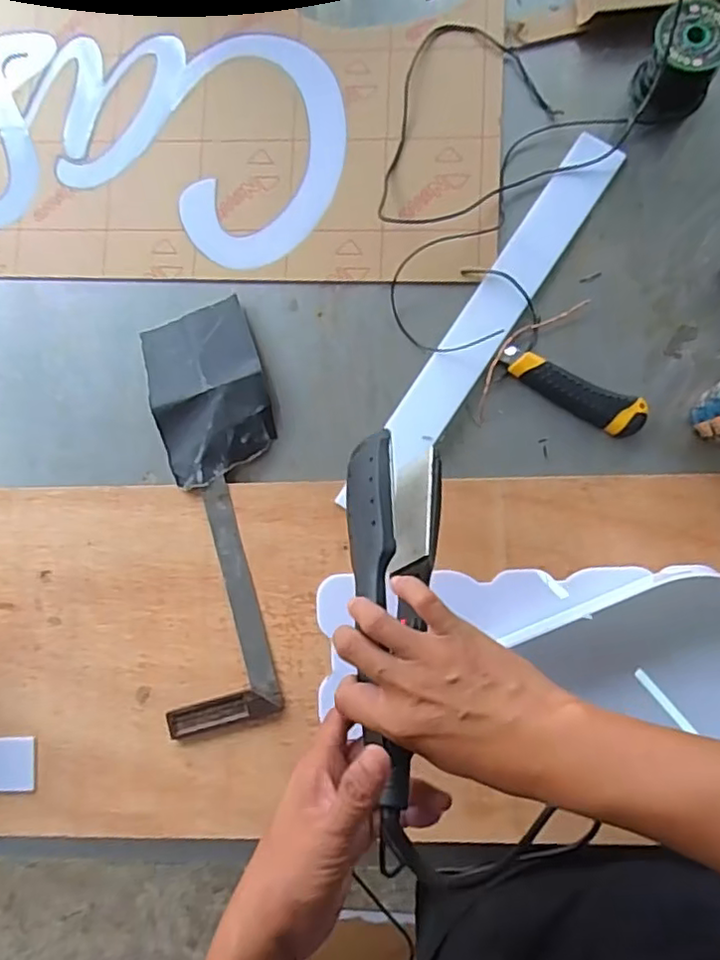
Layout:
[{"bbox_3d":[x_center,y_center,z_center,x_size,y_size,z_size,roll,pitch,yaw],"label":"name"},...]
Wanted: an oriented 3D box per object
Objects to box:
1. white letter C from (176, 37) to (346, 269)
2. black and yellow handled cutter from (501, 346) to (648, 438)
[{"bbox_3d":[-0.105,-0.354,0.657,0.178,0.010,0.253,-7,83,4],"label":"white letter C"},{"bbox_3d":[0.206,-0.085,0.605,0.145,0.023,0.039,24,86,7],"label":"black and yellow handled cutter"}]

